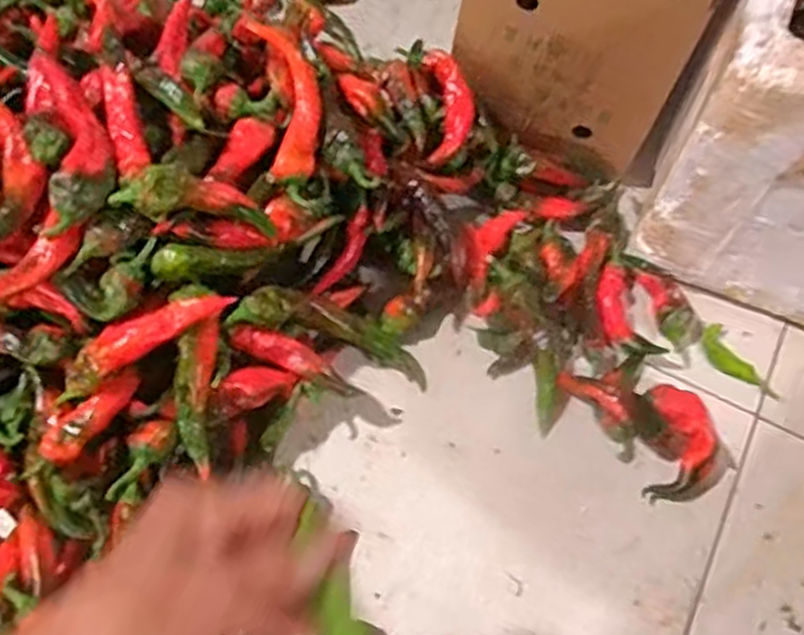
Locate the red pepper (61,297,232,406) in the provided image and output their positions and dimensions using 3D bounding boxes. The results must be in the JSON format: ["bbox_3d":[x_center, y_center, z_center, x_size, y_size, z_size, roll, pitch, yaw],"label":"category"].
[{"bbox_3d":[-0.175,0.015,0.531,0.121,0.040,0.025,-31,68,-18],"label":"red pepper"}]

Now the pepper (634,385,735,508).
[{"bbox_3d":[0.220,0.094,0.609,0.070,0.027,0.087,-1,62,-4],"label":"pepper"}]

